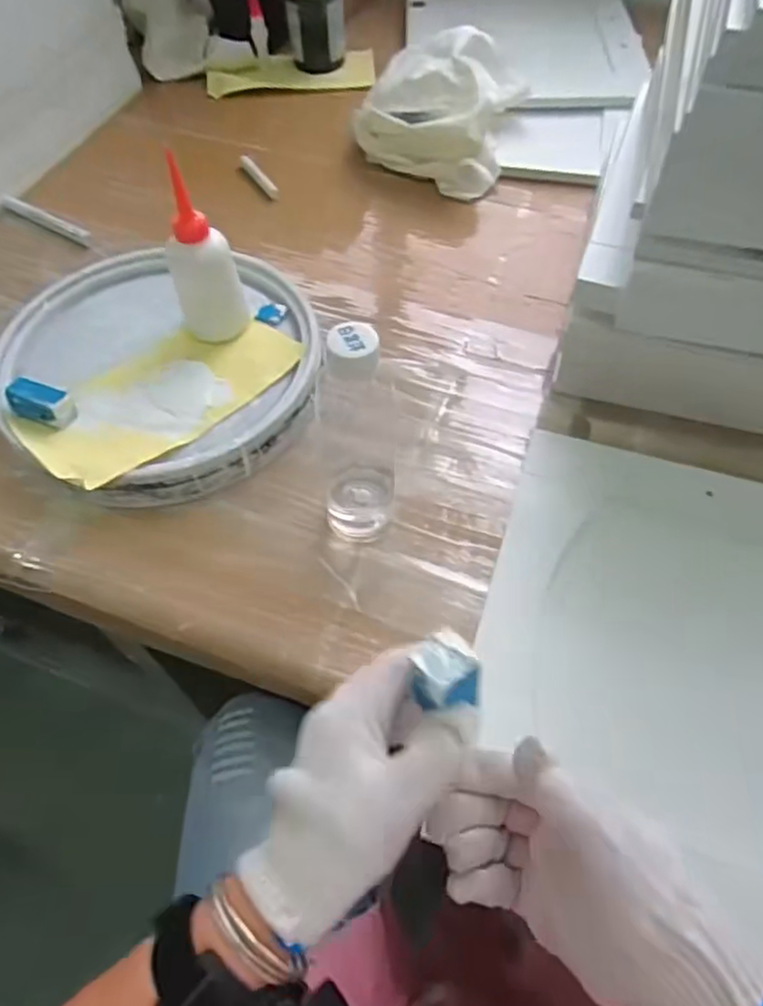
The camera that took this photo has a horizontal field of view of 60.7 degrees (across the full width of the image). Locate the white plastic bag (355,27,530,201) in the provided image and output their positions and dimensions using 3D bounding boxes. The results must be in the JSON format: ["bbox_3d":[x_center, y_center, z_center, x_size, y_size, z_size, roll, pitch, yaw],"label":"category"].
[{"bbox_3d":[0.070,-0.483,0.801,0.176,0.104,0.189,15,57,10],"label":"white plastic bag"}]

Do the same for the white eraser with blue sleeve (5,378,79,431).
[{"bbox_3d":[-0.289,-0.085,0.554,0.047,0.030,0.027,17,58,12],"label":"white eraser with blue sleeve"}]

